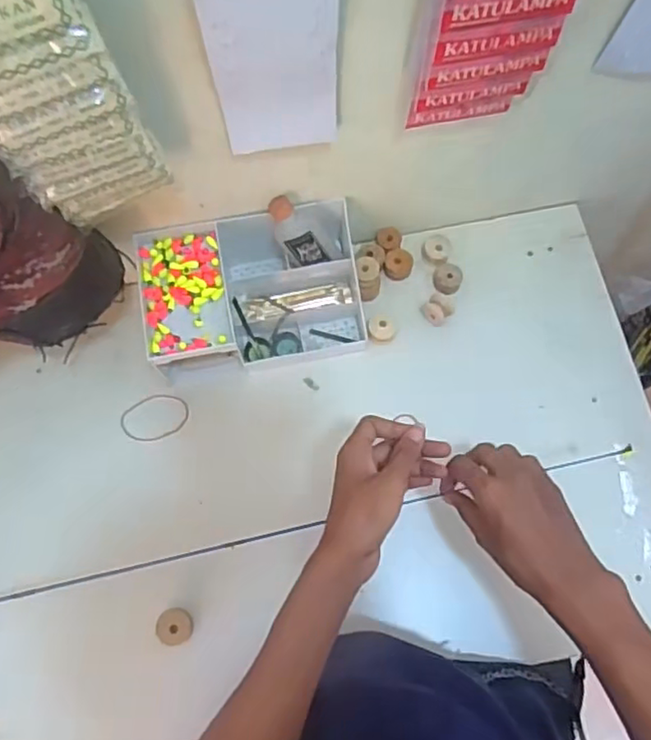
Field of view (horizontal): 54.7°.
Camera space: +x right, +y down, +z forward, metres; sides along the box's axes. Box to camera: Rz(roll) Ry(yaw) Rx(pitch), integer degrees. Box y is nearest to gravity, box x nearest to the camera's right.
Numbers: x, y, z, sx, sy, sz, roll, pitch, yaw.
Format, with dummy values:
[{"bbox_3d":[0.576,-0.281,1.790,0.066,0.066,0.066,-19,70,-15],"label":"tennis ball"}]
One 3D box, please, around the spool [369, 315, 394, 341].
[{"bbox_3d":[0.065,-0.049,0.729,0.029,0.015,0.031,0,72,0],"label":"spool"}]

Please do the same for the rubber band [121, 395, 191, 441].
[{"bbox_3d":[-0.192,0.053,0.710,0.078,0.008,0.051,-22,79,-4],"label":"rubber band"}]

